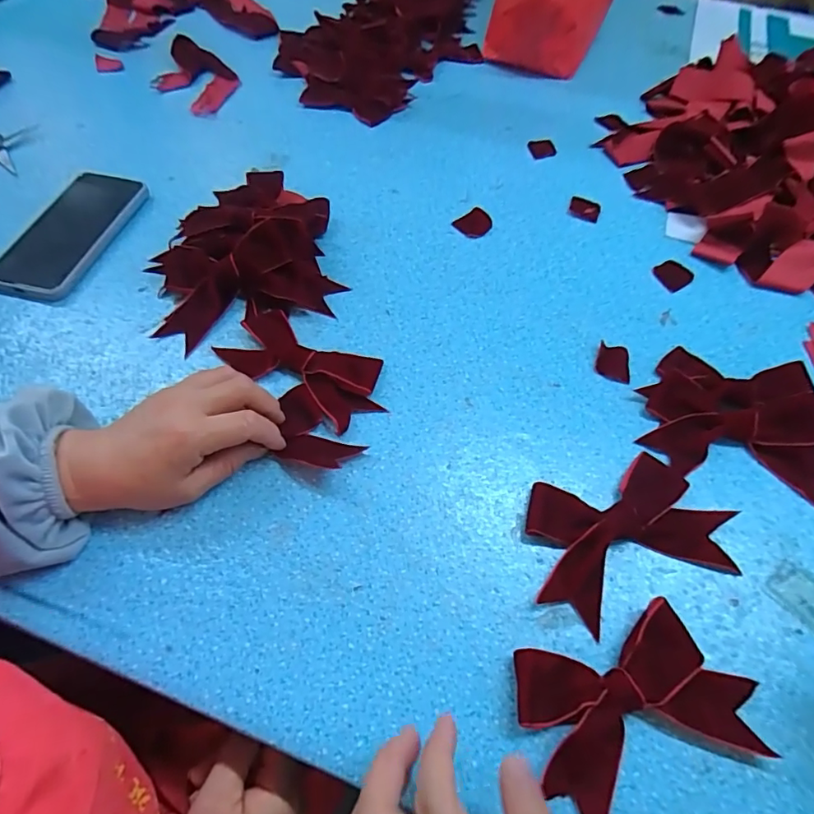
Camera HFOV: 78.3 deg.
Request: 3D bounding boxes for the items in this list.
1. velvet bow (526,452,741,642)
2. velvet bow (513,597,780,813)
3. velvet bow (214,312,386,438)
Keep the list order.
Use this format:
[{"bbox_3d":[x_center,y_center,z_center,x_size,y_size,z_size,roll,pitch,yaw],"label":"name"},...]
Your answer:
[{"bbox_3d":[0.146,0.084,0.340,0.137,0.014,0.094,-21,60,-13],"label":"velvet bow"},{"bbox_3d":[0.129,0.168,0.284,0.126,0.017,0.090,-20,60,-13],"label":"velvet bow"},{"bbox_3d":[-0.089,-0.037,0.413,0.128,0.017,0.068,25,61,14],"label":"velvet bow"}]

